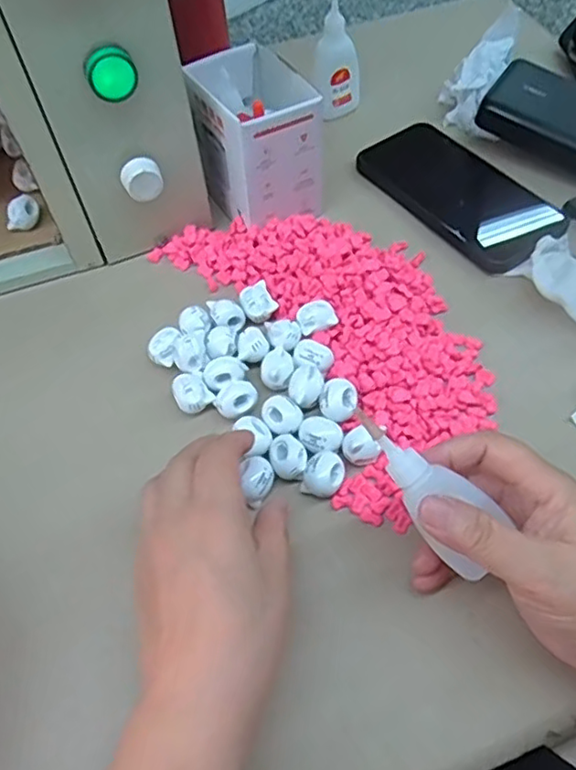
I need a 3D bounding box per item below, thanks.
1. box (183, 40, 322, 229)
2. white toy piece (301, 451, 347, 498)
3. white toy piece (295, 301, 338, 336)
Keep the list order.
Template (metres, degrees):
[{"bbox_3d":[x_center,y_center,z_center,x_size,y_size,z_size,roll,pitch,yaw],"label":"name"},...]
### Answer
[{"bbox_3d":[-0.024,-0.177,0.455,0.068,0.094,0.090,-30,59,-15],"label":"box"},{"bbox_3d":[0.020,0.051,0.349,0.022,0.017,0.025,18,59,16],"label":"white toy piece"},{"bbox_3d":[0.019,-0.045,0.408,0.024,0.013,0.019,-17,57,-7],"label":"white toy piece"}]

